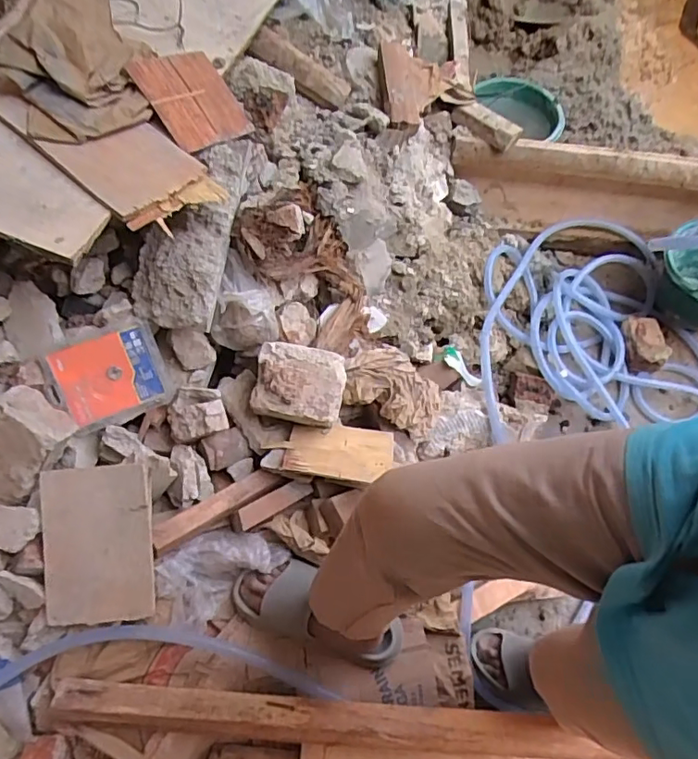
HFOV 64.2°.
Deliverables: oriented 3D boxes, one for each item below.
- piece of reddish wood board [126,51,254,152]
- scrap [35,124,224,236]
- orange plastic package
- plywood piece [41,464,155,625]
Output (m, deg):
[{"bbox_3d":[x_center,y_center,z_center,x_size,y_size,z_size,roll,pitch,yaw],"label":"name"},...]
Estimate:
[{"bbox_3d":[-0.243,-0.445,0.881,0.149,0.013,0.157,56,46,-16],"label":"piece of reddish wood board"},{"bbox_3d":[-0.297,-0.299,0.787,0.192,0.023,0.150,42,60,6],"label":"scrap"},{"bbox_3d":[-0.383,-0.006,0.888,0.168,0.024,0.139,-21,105,-15],"label":"orange plastic package"},{"bbox_3d":[-0.370,0.242,0.816,0.151,0.018,0.221,-4,91,-4],"label":"plywood piece"}]

